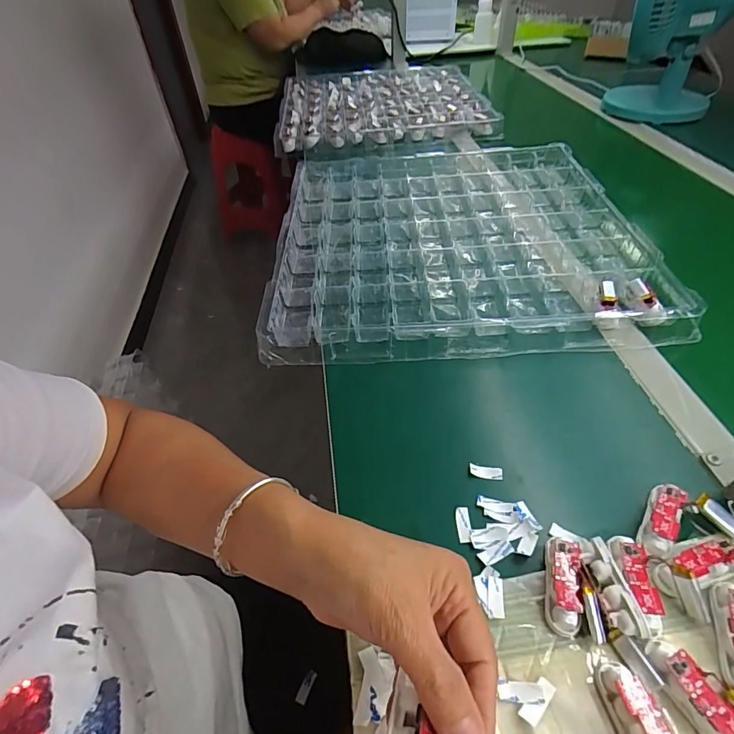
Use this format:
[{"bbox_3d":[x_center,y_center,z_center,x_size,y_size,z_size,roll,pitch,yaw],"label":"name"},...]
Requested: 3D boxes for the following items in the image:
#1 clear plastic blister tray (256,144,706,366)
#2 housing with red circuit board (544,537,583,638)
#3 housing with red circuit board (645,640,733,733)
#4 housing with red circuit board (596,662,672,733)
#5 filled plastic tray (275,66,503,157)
[{"bbox_3d":[0.114,-0.192,0.602,0.454,0.033,0.474,-2,45,2],"label":"clear plastic blister tray"},{"bbox_3d":[0.131,0.144,0.290,0.021,0.018,0.062,9,48,15],"label":"housing with red circuit board"},{"bbox_3d":[0.190,0.185,0.243,0.025,0.016,0.061,-24,49,-16],"label":"housing with red circuit board"},{"bbox_3d":[0.151,0.195,0.237,0.023,0.020,0.055,-11,46,-5],"label":"housing with red circuit board"},{"bbox_3d":[0.030,-0.631,1.030,0.465,0.032,0.462,-6,45,-2],"label":"filled plastic tray"}]

